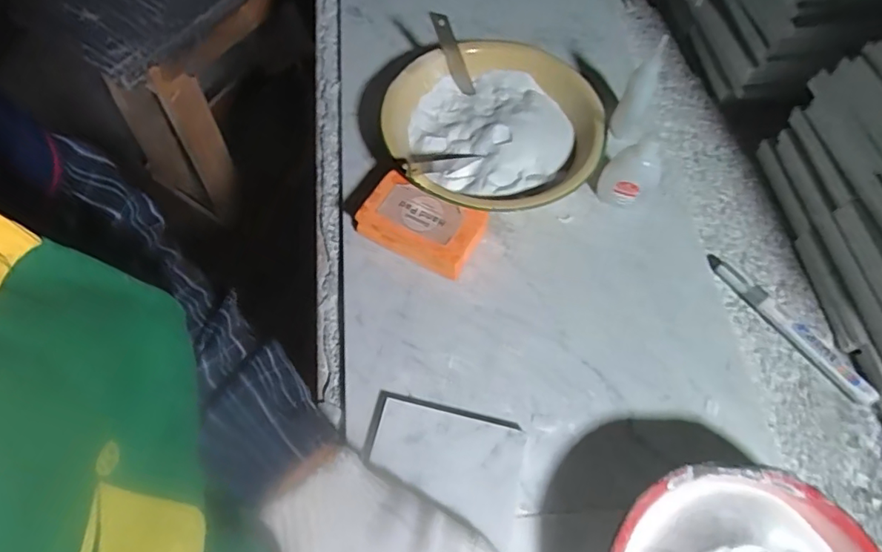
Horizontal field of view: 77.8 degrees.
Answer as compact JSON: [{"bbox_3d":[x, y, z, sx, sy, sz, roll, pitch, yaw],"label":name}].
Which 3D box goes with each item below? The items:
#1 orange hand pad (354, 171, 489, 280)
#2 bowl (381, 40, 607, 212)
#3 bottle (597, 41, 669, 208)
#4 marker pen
[{"bbox_3d":[-0.016,-0.040,0.450,0.098,0.036,0.052,28,65,12],"label":"orange hand pad"},{"bbox_3d":[0.043,-0.129,0.491,0.183,0.058,0.181,2,62,-3],"label":"bowl"},{"bbox_3d":[0.175,-0.158,0.486,0.025,0.104,0.039,23,63,9],"label":"bottle"},{"bbox_3d":[0.276,0.039,0.437,0.015,0.017,0.152,-32,69,-19],"label":"marker pen"}]

